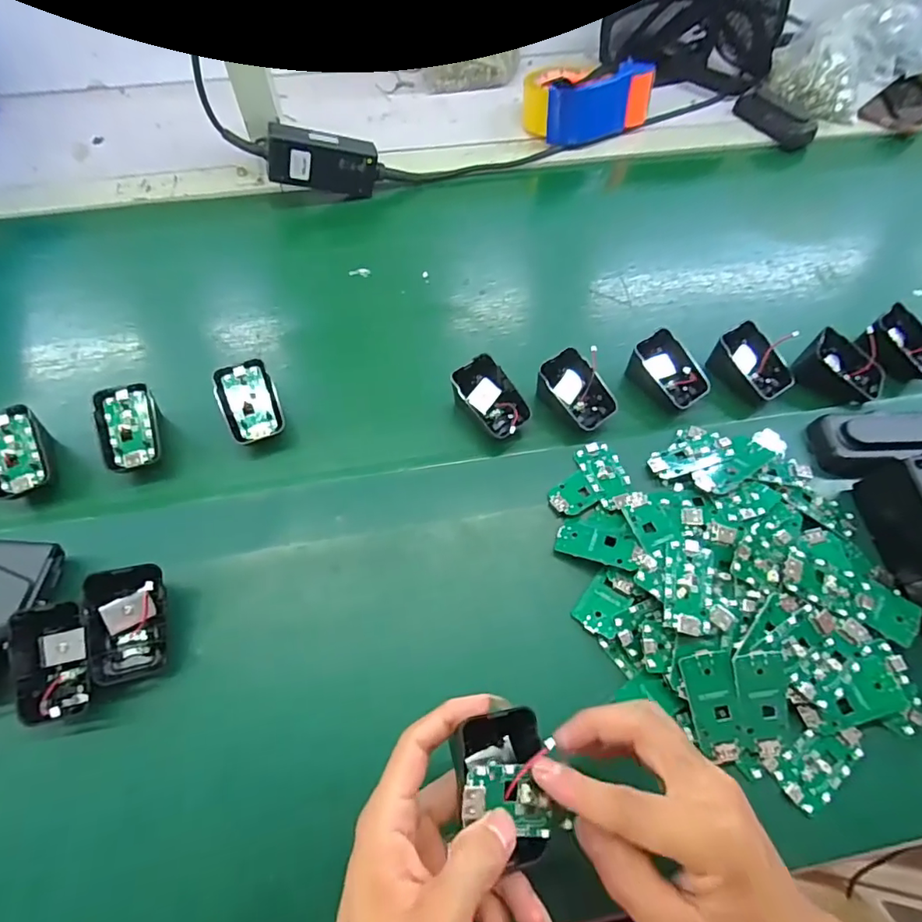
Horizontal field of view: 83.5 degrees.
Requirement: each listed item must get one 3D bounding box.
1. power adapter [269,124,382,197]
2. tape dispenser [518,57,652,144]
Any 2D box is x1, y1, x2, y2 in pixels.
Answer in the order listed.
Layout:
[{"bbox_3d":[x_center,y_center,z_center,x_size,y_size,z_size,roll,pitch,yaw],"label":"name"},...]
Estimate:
[{"bbox_3d":[-0.148,-0.329,0.572,0.122,0.052,0.027,-1,60,-22],"label":"power adapter"},{"bbox_3d":[0.158,-0.451,0.655,0.153,0.077,0.053,-13,59,-7],"label":"tape dispenser"}]

